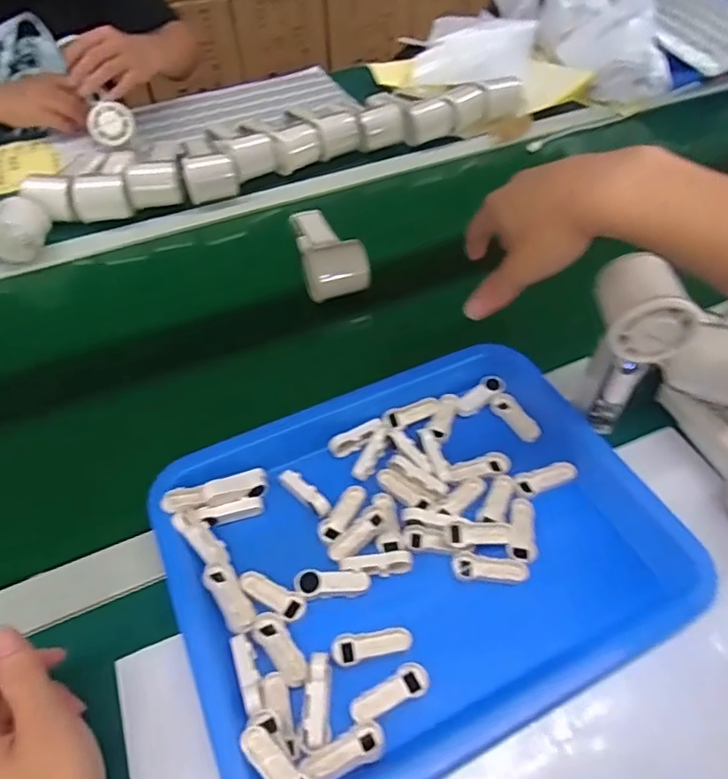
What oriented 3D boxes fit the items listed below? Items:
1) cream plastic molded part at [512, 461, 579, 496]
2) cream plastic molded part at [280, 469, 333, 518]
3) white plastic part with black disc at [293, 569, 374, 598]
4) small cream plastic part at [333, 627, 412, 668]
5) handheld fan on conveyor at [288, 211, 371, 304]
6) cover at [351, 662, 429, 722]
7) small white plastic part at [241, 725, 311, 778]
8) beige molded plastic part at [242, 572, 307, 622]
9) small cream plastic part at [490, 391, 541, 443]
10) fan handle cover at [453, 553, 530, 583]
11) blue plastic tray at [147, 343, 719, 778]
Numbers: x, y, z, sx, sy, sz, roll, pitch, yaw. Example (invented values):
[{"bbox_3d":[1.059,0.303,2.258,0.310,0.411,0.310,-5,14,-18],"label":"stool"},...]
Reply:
[{"bbox_3d":[0.142,0.070,0.444,0.050,0.010,0.020,-13,50,-9],"label":"cream plastic molded part"},{"bbox_3d":[-0.045,0.078,0.434,0.014,0.013,0.052,-37,57,-26],"label":"cream plastic molded part"},{"bbox_3d":[-0.022,0.134,0.389,0.051,0.007,0.017,1,49,3],"label":"white plastic part with black disc"},{"bbox_3d":[0.005,0.165,0.364,0.050,0.006,0.017,-7,49,-4],"label":"small cream plastic part"},{"bbox_3d":[-0.044,-0.162,0.629,0.067,0.044,0.160,-14,50,-10],"label":"handheld fan on conveyor"},{"bbox_3d":[0.016,0.186,0.349,0.051,0.007,0.019,-21,52,-15],"label":"cover"},{"bbox_3d":[-0.048,0.209,0.310,0.050,0.012,0.019,33,58,27],"label":"small white plastic part"},{"bbox_3d":[-0.063,0.142,0.389,0.049,0.008,0.016,21,53,20],"label":"beige molded plastic part"},{"bbox_3d":[0.130,0.024,0.482,0.020,0.008,0.051,-27,53,-20],"label":"small cream plastic part"},{"bbox_3d":[0.089,0.127,0.398,0.050,0.005,0.018,7,50,8],"label":"fan handle cover"},{"bbox_3d":[0.032,0.097,0.410,0.322,0.035,0.280,-21,52,-16],"label":"blue plastic tray"}]

